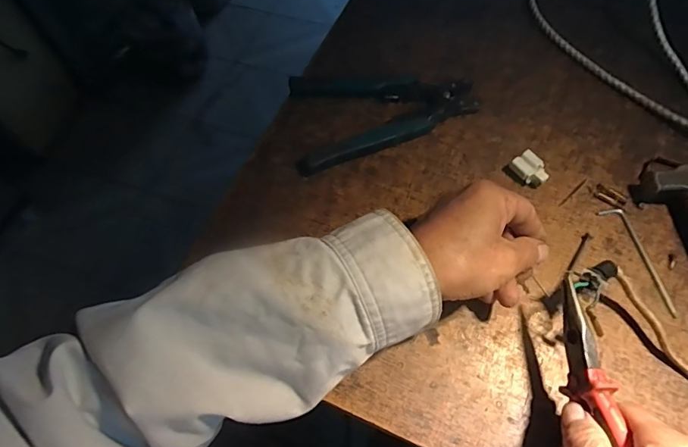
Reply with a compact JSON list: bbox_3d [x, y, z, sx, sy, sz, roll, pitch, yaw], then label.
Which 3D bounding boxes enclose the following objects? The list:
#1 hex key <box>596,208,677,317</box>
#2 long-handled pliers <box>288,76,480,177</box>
[{"bbox_3d":[0.247,0.028,0.363,0.020,0.006,0.097,-20,64,-9],"label":"hex key"},{"bbox_3d":[0.030,-0.118,0.429,0.179,0.017,0.107,-19,62,-7],"label":"long-handled pliers"}]

